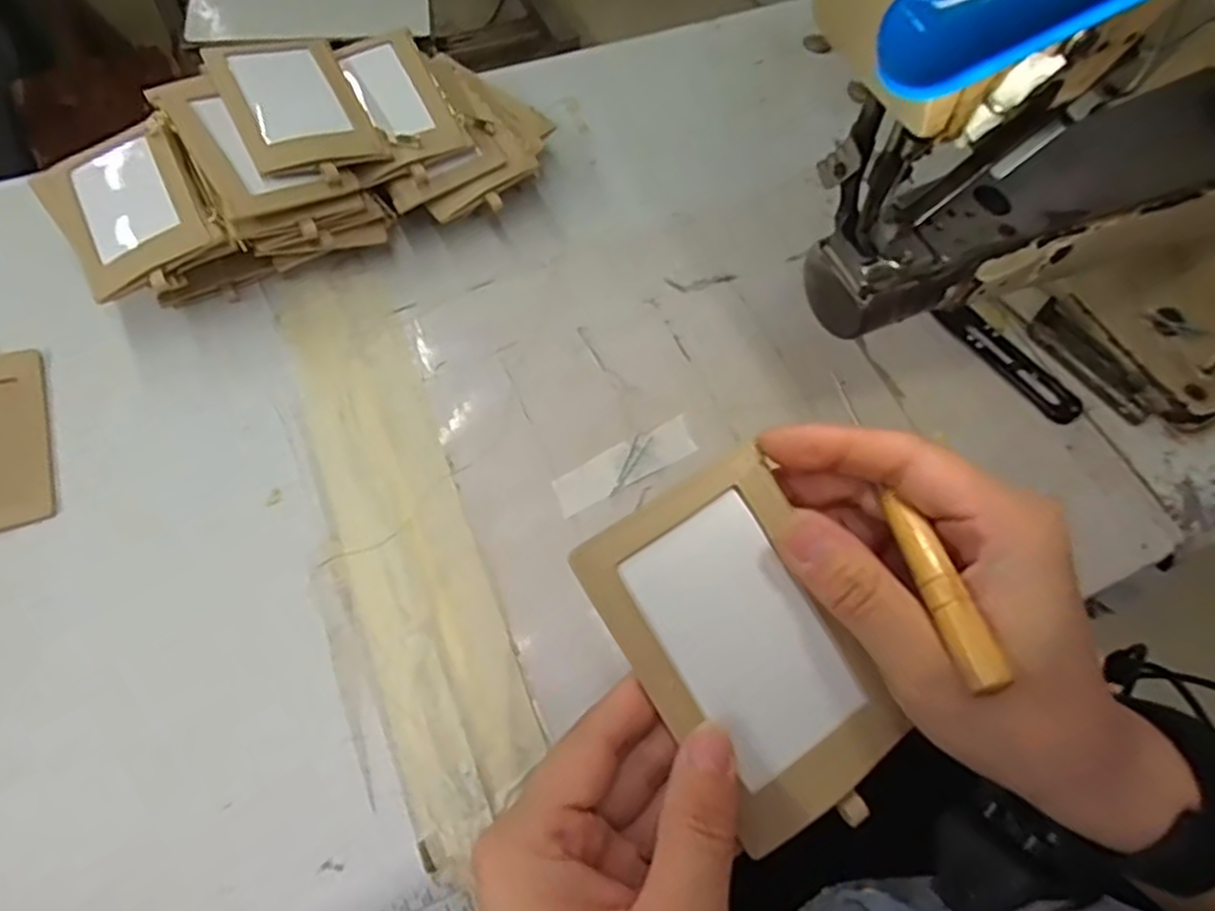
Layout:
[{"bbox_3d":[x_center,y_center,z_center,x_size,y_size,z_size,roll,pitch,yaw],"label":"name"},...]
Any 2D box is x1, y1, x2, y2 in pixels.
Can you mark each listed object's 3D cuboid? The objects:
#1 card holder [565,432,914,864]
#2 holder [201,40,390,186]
[{"bbox_3d":[0.044,0.061,0.235,0.067,0.005,0.109,-29,89,-15],"label":"card holder"},{"bbox_3d":[-0.178,-0.200,0.429,0.069,0.010,0.109,-25,70,-20],"label":"holder"}]

